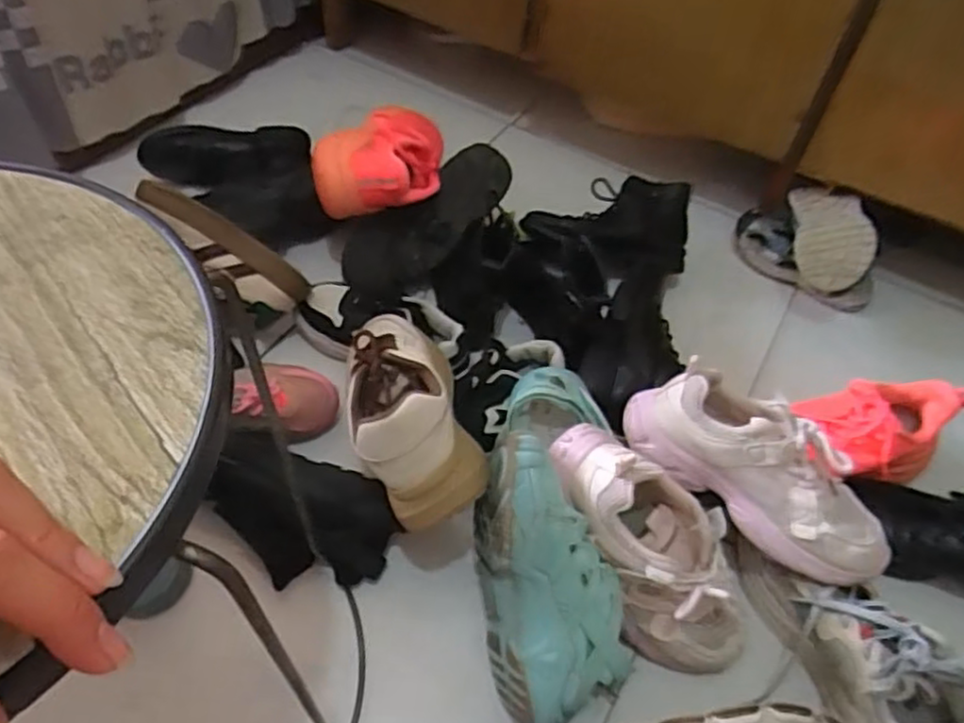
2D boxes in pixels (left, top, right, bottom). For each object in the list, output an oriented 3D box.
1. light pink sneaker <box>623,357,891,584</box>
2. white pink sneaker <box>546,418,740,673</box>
[{"bbox_3d":[0.245,0.090,0.615,0.248,0.080,0.091,34,57,19],"label":"light pink sneaker"},{"bbox_3d":[0.148,0.159,0.570,0.080,0.103,0.232,-35,101,-27],"label":"white pink sneaker"}]

